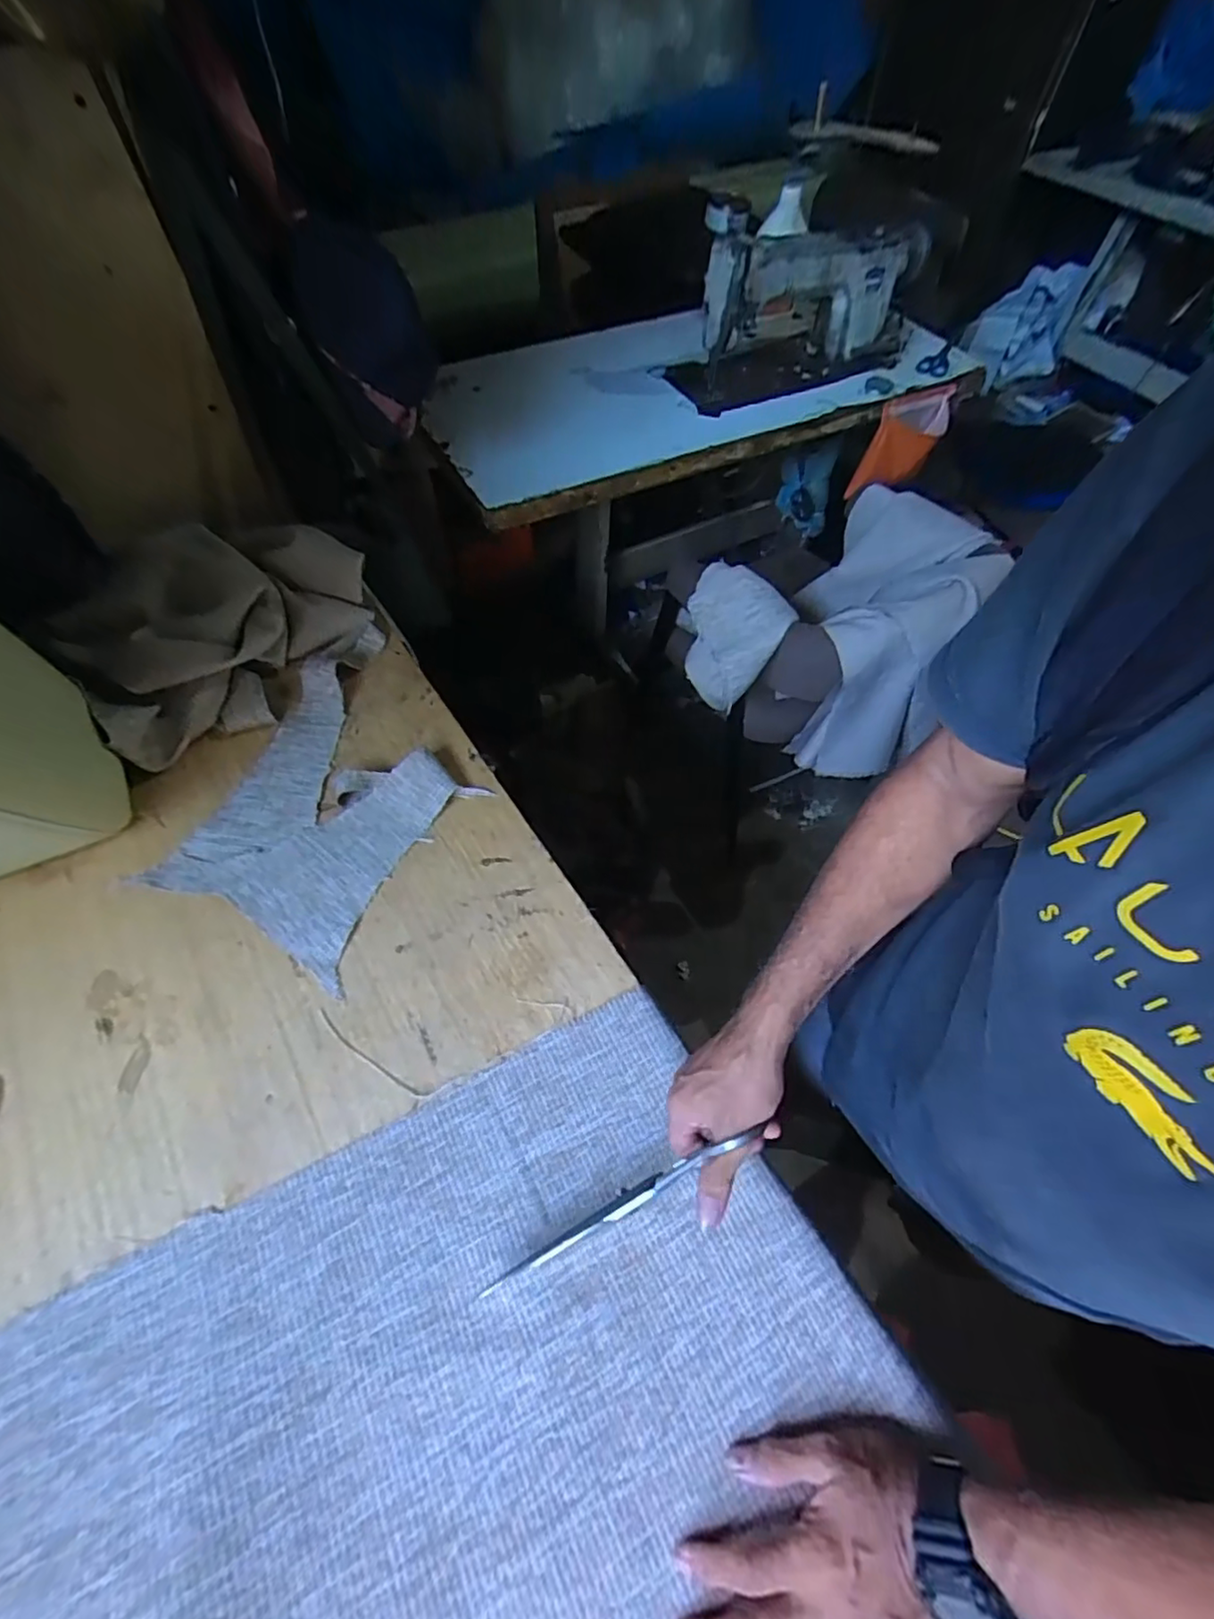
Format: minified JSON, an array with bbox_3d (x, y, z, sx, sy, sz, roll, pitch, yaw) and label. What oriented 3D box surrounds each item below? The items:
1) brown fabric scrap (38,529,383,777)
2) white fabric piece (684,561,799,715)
[{"bbox_3d":[-0.468,-0.238,0.760,0.347,0.093,0.274,-38,66,-22],"label":"brown fabric scrap"},{"bbox_3d":[0.211,-0.291,1.065,0.176,0.144,0.208,22,60,12],"label":"white fabric piece"}]

